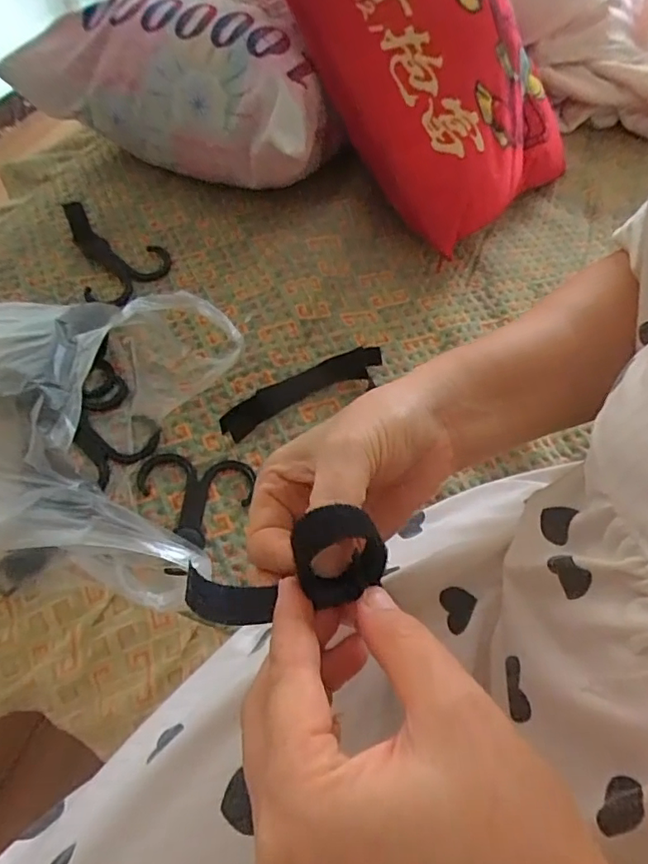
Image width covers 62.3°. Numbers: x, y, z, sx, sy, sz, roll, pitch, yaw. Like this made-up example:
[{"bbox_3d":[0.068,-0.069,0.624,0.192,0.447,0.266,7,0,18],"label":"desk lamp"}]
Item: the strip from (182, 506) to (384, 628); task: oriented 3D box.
[{"bbox_3d":[-0.013,0.053,0.201,0.073,0.023,0.027,-22,60,6],"label":"strip"}]

